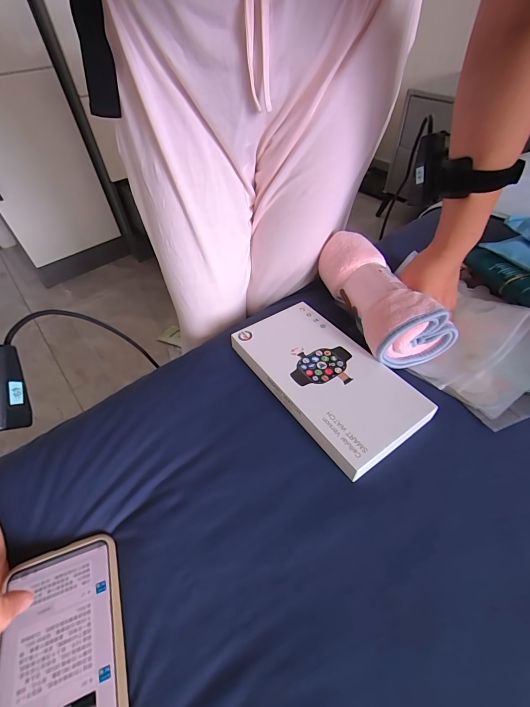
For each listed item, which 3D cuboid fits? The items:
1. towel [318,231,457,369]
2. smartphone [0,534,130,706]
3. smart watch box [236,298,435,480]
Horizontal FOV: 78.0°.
[{"bbox_3d":[0.130,-0.074,0.396,0.076,0.074,0.189,-19,56,-13],"label":"towel"},{"bbox_3d":[-0.135,0.216,0.214,0.080,0.013,0.168,-18,45,-12],"label":"smartphone"},{"bbox_3d":[0.064,0.023,0.365,0.110,0.024,0.209,-29,51,-21],"label":"smart watch box"}]

